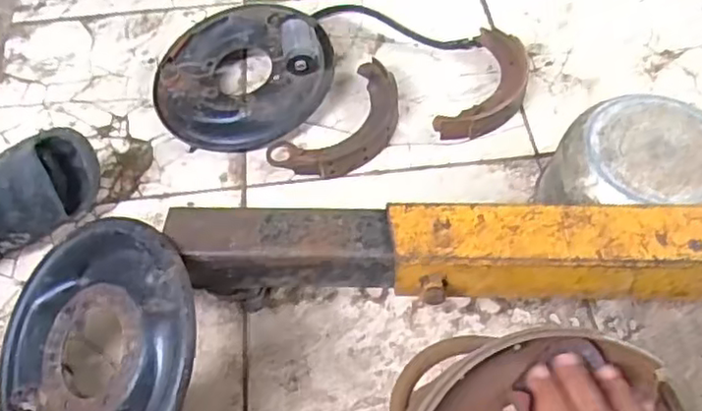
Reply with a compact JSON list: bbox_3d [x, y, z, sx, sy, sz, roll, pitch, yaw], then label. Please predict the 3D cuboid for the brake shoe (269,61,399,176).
[{"bbox_3d":[-0.006,-0.112,0.941,0.121,0.031,0.224,37,66,24],"label":"brake shoe"}]

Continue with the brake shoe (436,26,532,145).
[{"bbox_3d":[0.204,-0.176,0.971,0.102,0.035,0.223,21,60,17],"label":"brake shoe"}]

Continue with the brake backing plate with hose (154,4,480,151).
[{"bbox_3d":[-0.077,-0.249,1.008,0.464,0.081,0.249,-29,59,-15],"label":"brake backing plate with hose"}]

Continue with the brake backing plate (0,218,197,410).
[{"bbox_3d":[-0.261,0.147,0.679,0.266,0.036,0.264,-9,72,28],"label":"brake backing plate"}]

